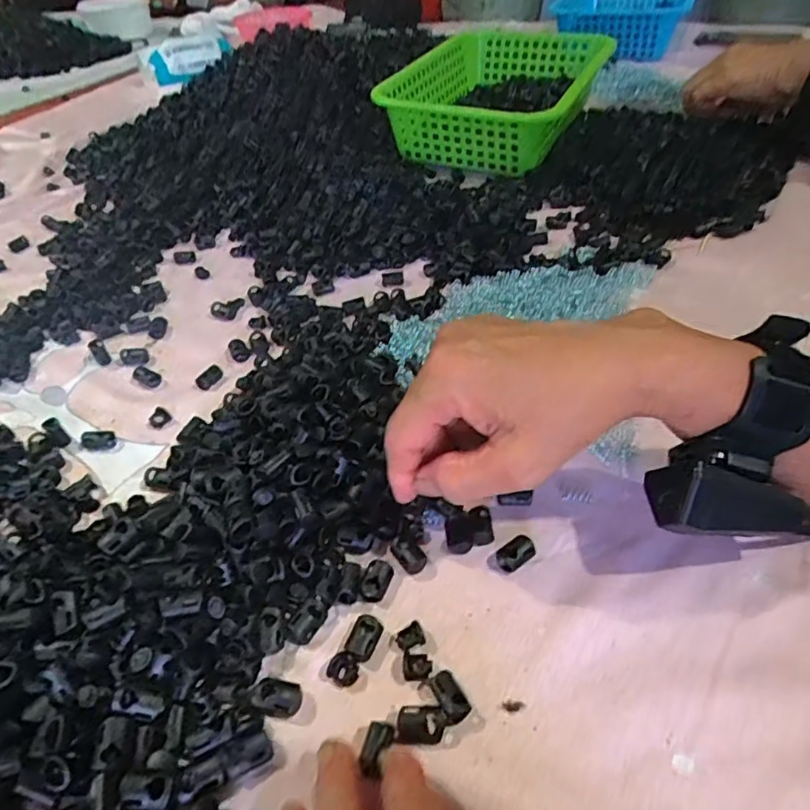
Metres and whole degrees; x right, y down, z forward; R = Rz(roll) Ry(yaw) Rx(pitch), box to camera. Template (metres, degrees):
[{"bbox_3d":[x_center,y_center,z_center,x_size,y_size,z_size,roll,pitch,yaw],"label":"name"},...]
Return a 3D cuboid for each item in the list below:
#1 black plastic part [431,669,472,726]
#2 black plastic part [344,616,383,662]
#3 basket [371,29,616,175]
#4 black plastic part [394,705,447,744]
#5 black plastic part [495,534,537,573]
[{"bbox_3d":[0.020,0.129,0.260,0.013,0.009,0.020,-24,48,-19],"label":"black plastic part"},{"bbox_3d":[-0.020,0.112,0.283,0.012,0.009,0.021,17,48,21],"label":"black plastic part"},{"bbox_3d":[0.118,-0.387,0.731,0.214,0.072,0.293,17,48,21],"label":"basket"},{"bbox_3d":[0.007,0.137,0.253,0.020,0.007,0.013,2,45,6],"label":"black plastic part"},{"bbox_3d":[0.059,0.079,0.311,0.021,0.007,0.015,-29,50,-23],"label":"black plastic part"}]

